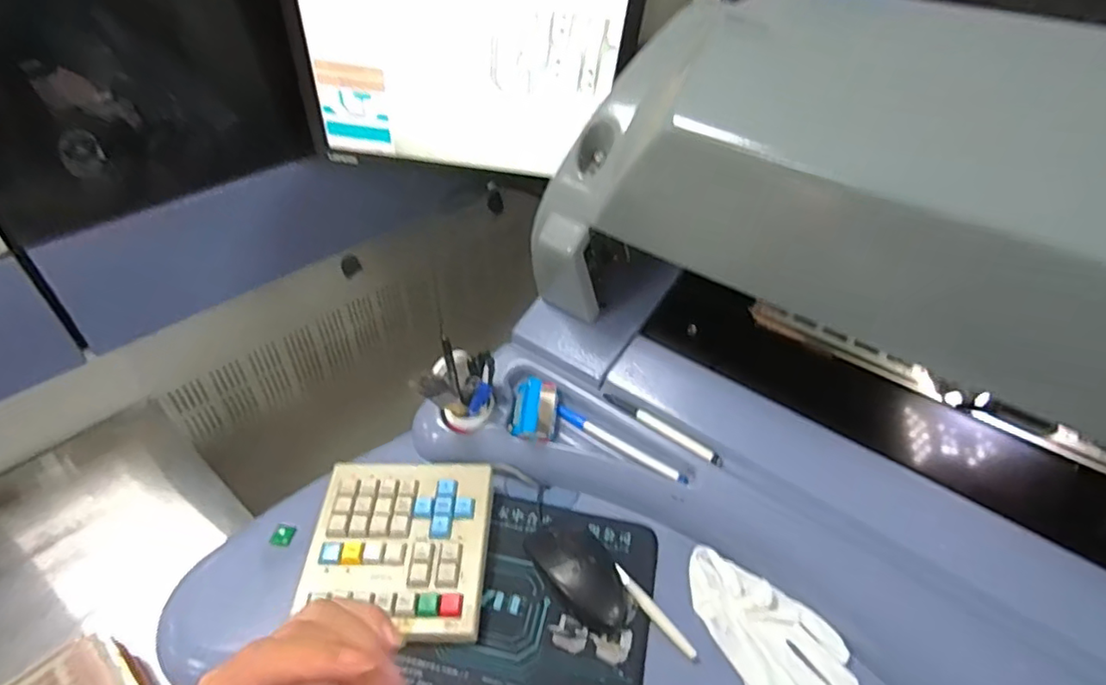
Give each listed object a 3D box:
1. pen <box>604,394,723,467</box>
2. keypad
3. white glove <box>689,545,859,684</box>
[{"bbox_3d":[0.105,0.082,0.578,0.130,0.010,0.012,32,50,29],"label":"pen"},{"bbox_3d":[-0.139,0.185,0.540,0.155,0.036,0.158,2,42,0],"label":"keypad"},{"bbox_3d":[0.174,0.246,0.494,0.152,0.023,0.085,31,50,29],"label":"white glove"}]

